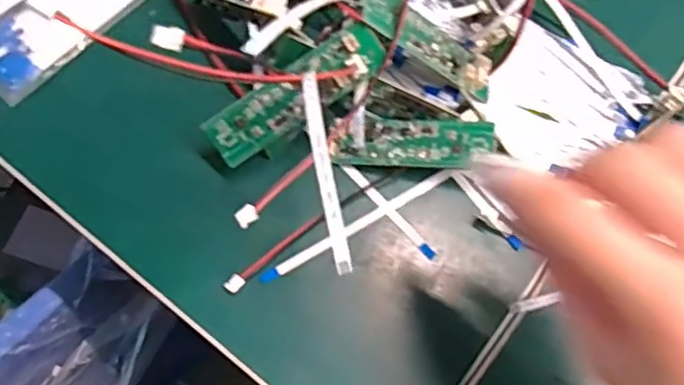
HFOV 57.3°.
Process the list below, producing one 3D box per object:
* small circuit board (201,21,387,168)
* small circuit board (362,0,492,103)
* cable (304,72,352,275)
[{"bbox_3d":[-0.020,-0.041,0.268,0.084,0.011,0.024,-33,100,13],"label":"small circuit board"},{"bbox_3d":[0.042,-0.068,0.281,0.082,0.009,0.023,24,71,-33],"label":"small circuit board"},{"bbox_3d":[-0.006,-0.008,0.200,0.006,0.009,0.069,-9,72,-4],"label":"cable"}]

